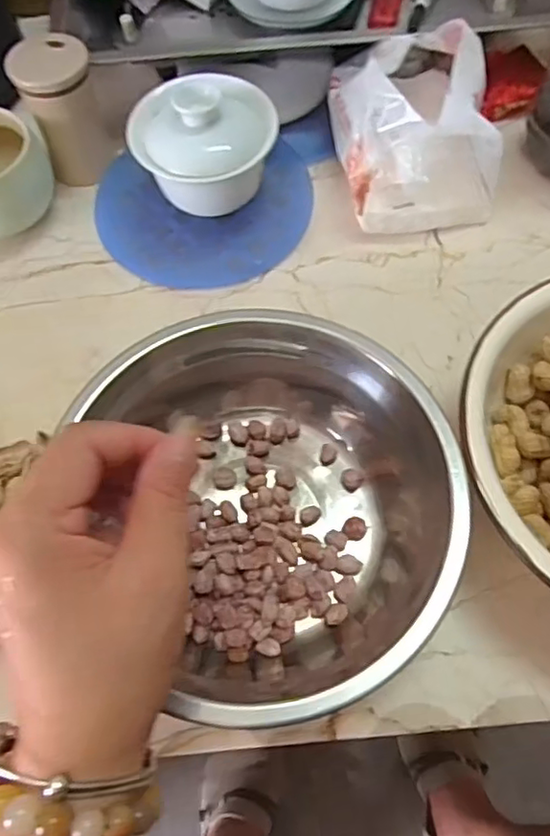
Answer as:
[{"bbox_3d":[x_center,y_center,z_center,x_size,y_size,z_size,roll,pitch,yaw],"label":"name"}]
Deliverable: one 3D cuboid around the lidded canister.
[{"bbox_3d":[-0.144,-0.209,0.423,0.049,0.081,0.047,-11,64,-4],"label":"lidded canister"}]

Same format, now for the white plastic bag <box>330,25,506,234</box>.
[{"bbox_3d":[0.090,-0.204,0.419,0.098,0.084,0.131,-8,64,-2],"label":"white plastic bag"}]

